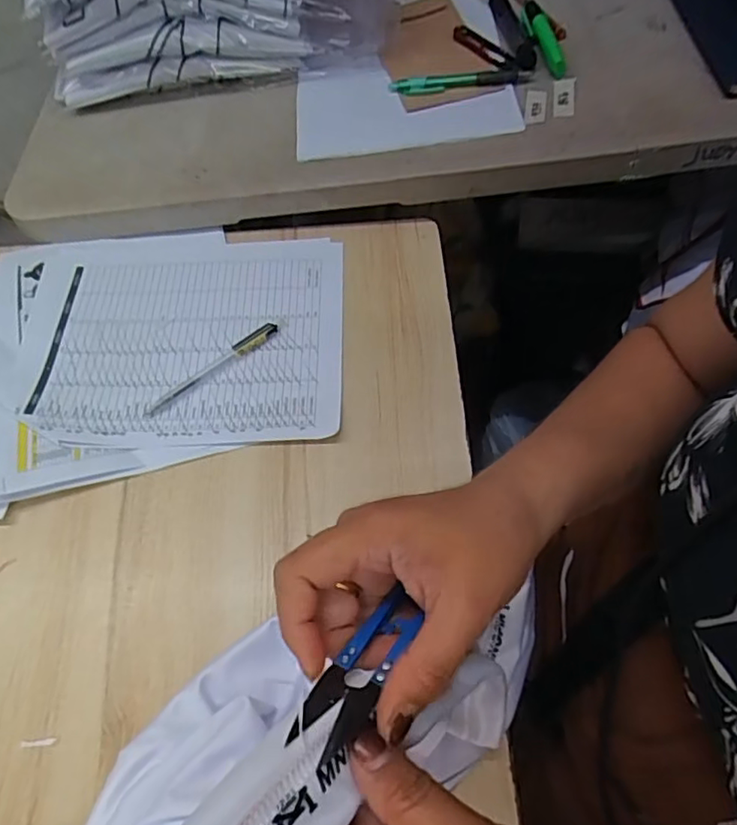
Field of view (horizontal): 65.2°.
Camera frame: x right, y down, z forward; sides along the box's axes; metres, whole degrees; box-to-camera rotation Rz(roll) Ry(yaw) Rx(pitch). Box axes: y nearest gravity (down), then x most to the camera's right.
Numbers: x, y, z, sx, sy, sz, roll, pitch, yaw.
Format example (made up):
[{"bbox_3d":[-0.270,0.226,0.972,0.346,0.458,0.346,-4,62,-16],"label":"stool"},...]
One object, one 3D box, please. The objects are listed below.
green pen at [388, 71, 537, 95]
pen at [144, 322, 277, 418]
[{"bbox_3d":[0.094,-0.332,0.580,0.142,0.018,0.014,-4,60,6],"label":"green pen"},{"bbox_3d":[-0.135,-0.039,0.497,0.132,0.009,0.014,-35,66,-16],"label":"pen"}]

